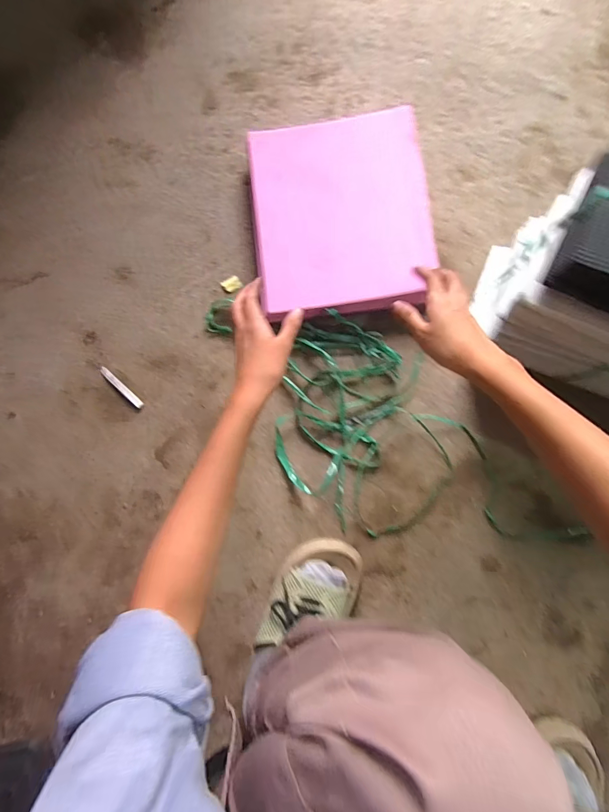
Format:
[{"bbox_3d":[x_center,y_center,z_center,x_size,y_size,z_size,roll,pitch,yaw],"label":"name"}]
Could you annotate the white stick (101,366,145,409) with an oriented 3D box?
[{"bbox_3d":[-0.279,-0.029,0.560,0.090,0.006,0.012,40,86,7],"label":"white stick"}]

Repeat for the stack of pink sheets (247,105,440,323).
[{"bbox_3d":[0.050,-0.272,0.528,0.245,0.033,0.276,-5,82,2],"label":"stack of pink sheets"}]

